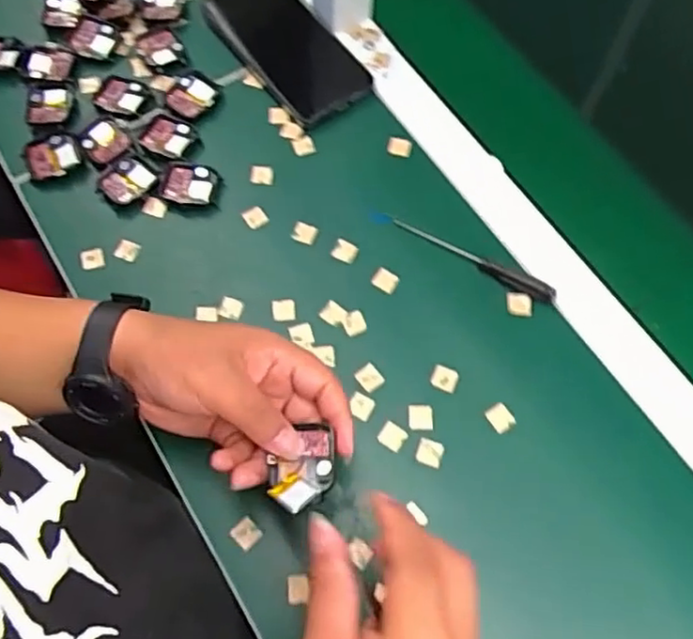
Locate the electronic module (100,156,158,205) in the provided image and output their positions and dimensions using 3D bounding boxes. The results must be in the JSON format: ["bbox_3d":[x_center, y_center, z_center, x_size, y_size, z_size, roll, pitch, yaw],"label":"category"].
[{"bbox_3d":[-0.175,-0.110,0.540,0.040,0.010,0.034,-41,73,-16],"label":"electronic module"}]

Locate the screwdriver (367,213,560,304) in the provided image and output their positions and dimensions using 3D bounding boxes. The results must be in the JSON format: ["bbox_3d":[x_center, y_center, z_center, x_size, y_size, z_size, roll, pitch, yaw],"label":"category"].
[{"bbox_3d":[0.087,-0.048,0.509,0.148,0.009,0.014,27,69,11],"label":"screwdriver"}]

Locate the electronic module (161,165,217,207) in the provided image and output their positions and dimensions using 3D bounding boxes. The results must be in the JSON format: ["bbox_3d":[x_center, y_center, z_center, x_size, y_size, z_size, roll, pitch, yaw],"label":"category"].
[{"bbox_3d":[-0.125,-0.107,0.540,0.040,0.009,0.036,2,67,1],"label":"electronic module"}]

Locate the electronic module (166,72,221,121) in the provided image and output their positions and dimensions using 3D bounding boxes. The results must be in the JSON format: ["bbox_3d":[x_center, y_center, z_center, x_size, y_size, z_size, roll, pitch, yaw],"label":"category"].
[{"bbox_3d":[-0.131,-0.189,0.571,0.041,0.009,0.045,36,71,14],"label":"electronic module"}]

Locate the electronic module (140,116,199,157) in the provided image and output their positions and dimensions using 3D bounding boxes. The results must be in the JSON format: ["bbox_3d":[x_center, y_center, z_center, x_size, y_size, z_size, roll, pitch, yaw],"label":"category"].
[{"bbox_3d":[-0.147,-0.151,0.556,0.042,0.006,0.036,14,67,5],"label":"electronic module"}]

